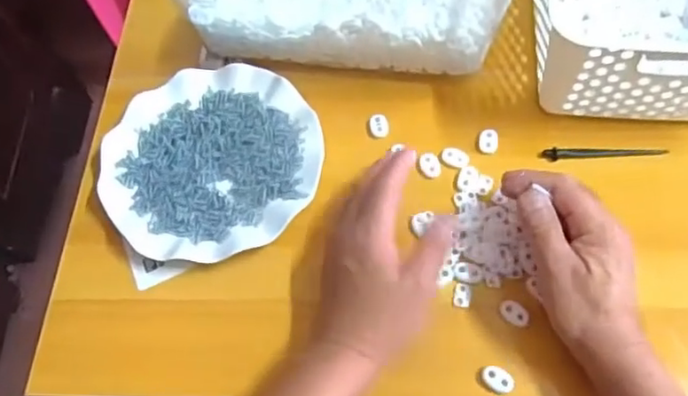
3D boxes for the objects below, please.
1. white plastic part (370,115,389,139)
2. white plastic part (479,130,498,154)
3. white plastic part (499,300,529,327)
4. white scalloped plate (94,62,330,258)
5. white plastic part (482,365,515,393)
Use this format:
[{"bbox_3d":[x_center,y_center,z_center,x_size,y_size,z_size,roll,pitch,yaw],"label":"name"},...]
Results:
[{"bbox_3d":[0.032,-0.064,0.553,0.017,0.006,0.025,-1,61,3],"label":"white plastic part"},{"bbox_3d":[0.125,-0.049,0.537,0.016,0.005,0.022,9,62,8],"label":"white plastic part"},{"bbox_3d":[0.128,0.087,0.466,0.016,0.005,0.023,-41,67,-18],"label":"white plastic part"},{"bbox_3d":[-0.112,-0.034,0.528,0.177,0.013,0.180,-27,63,-11],"label":"white scalloped plate"},{"bbox_3d":[0.110,0.130,0.444,0.023,0.005,0.016,35,69,20],"label":"white plastic part"}]

